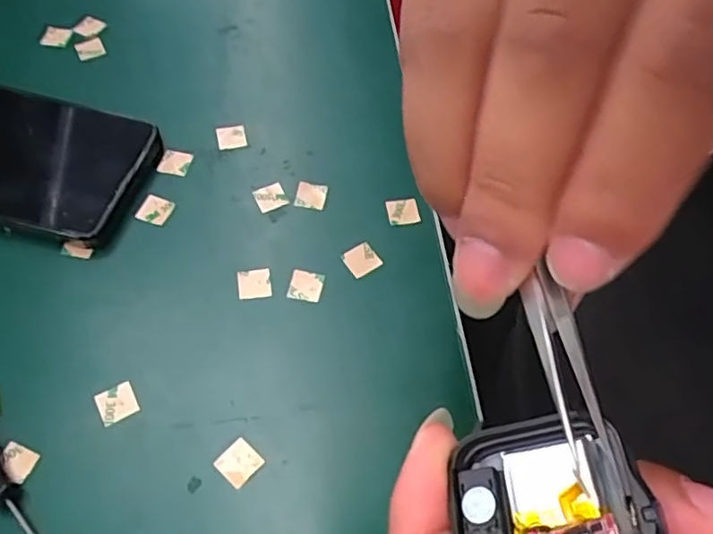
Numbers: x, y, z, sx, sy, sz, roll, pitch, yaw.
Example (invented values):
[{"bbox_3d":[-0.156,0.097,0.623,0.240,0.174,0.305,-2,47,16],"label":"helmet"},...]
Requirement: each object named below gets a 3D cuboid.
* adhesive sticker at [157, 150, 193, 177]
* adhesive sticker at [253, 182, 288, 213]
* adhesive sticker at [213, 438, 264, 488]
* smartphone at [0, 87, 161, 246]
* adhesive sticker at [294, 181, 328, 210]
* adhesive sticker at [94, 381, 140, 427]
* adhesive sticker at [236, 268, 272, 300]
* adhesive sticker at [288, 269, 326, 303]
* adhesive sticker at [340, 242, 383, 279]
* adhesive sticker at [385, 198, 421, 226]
[{"bbox_3d":[-0.097,-0.056,0.334,0.016,0.004,0.015,9,59,6],"label":"adhesive sticker"},{"bbox_3d":[-0.044,-0.036,0.324,0.015,0.004,0.015,-23,63,-7],"label":"adhesive sticker"},{"bbox_3d":[-0.048,0.079,0.255,0.016,0.004,0.015,39,68,21],"label":"adhesive sticker"},{"bbox_3d":[-0.187,-0.062,0.321,0.154,0.012,0.075,16,65,5],"label":"smartphone"},{"bbox_3d":[-0.023,-0.037,0.324,0.015,0.004,0.015,5,58,4],"label":"adhesive sticker"},{"bbox_3d":[-0.102,0.058,0.268,0.016,0.004,0.016,-26,62,-10],"label":"adhesive sticker"},{"bbox_3d":[-0.048,0.008,0.298,0.015,0.004,0.015,-8,67,-9],"label":"adhesive sticker"},{"bbox_3d":[-0.024,0.009,0.298,0.015,0.004,0.015,14,64,-2],"label":"adhesive sticker"},{"bbox_3d":[0.002,-0.003,0.306,0.015,0.004,0.015,-30,70,-14],"label":"adhesive sticker"},{"bbox_3d":[0.024,-0.028,0.321,0.015,0.004,0.015,-8,66,-7],"label":"adhesive sticker"}]

